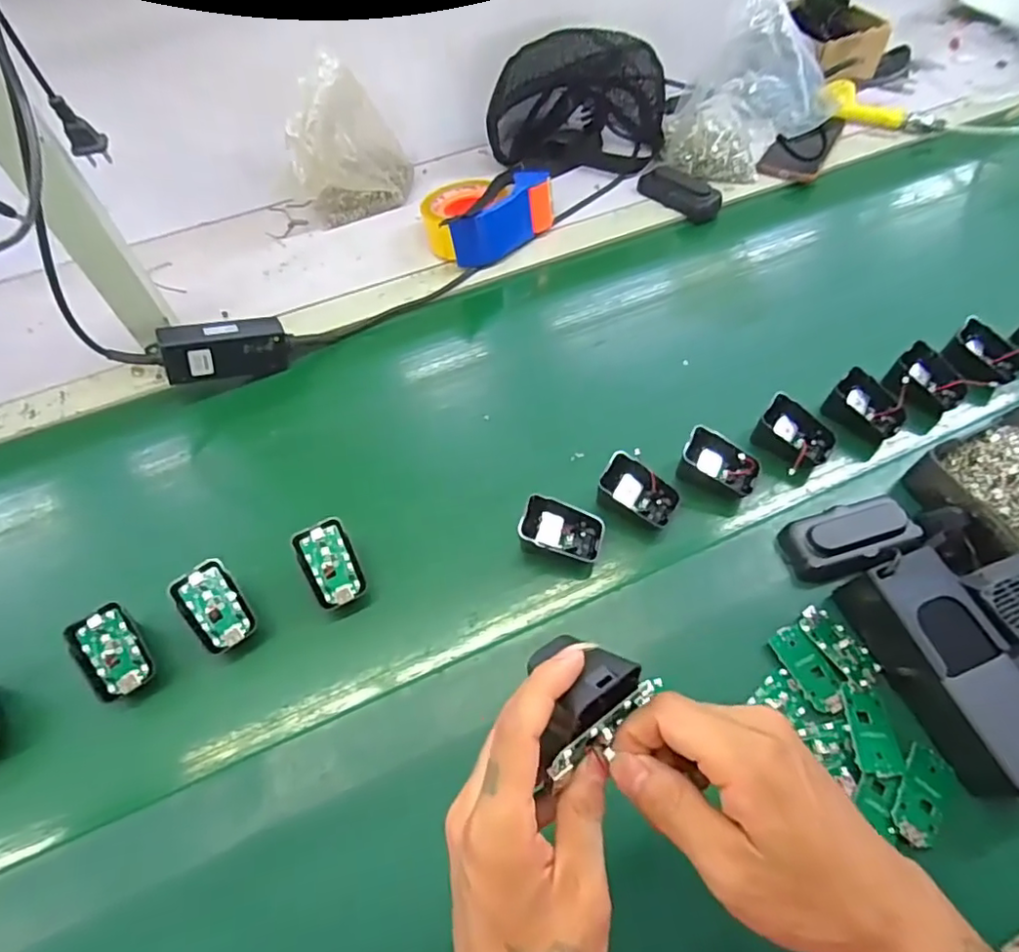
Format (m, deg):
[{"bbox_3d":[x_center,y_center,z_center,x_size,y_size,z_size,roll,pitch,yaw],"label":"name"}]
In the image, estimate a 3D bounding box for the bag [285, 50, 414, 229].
[{"bbox_3d":[-0.198,-0.410,0.723,0.141,0.150,0.084,-14,55,-8],"label":"bag"}]

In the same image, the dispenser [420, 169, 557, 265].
[{"bbox_3d":[-0.032,-0.322,0.714,0.147,0.065,0.108,-28,58,-17],"label":"dispenser"}]

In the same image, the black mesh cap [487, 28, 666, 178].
[{"bbox_3d":[0.098,-0.503,0.772,0.190,0.135,0.171,25,59,18],"label":"black mesh cap"}]

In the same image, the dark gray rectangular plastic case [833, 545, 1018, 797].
[{"bbox_3d":[0.308,0.132,0.407,0.061,0.058,0.157,-17,55,-10],"label":"dark gray rectangular plastic case"}]

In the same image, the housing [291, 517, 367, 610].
[{"bbox_3d":[-0.145,0.070,0.475,0.042,0.018,0.066,-25,63,-13],"label":"housing"}]

